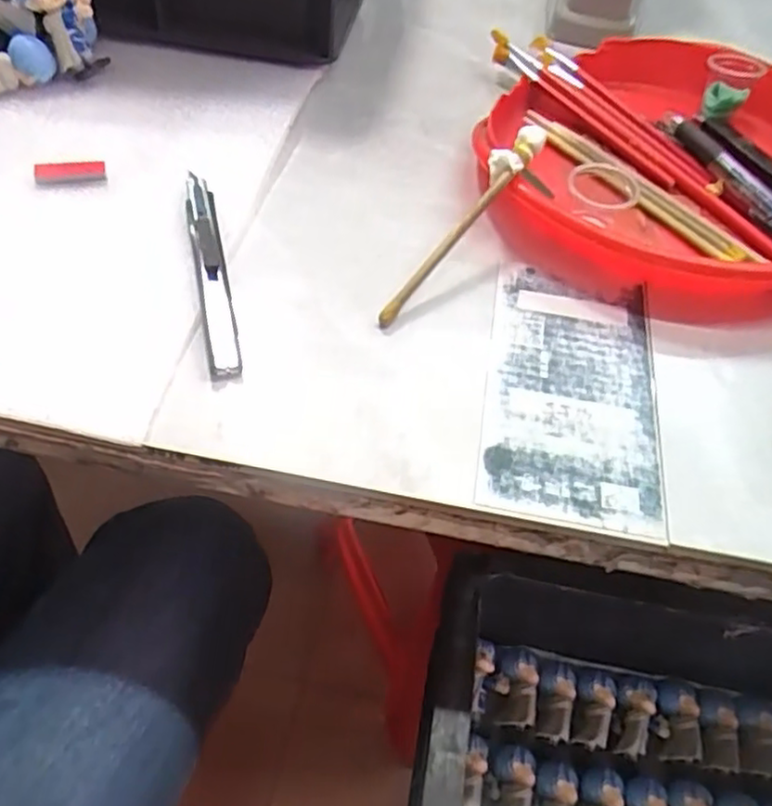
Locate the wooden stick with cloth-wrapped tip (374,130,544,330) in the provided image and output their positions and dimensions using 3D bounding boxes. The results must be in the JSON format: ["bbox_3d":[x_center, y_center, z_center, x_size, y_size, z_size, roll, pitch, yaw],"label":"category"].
[{"bbox_3d":[0.037,-0.093,0.356,0.017,0.015,0.136,33,75,20],"label":"wooden stick with cloth-wrapped tip"}]

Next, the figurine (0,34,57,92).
[{"bbox_3d":[-0.236,-0.203,0.420,0.062,0.025,0.021,-34,61,-28],"label":"figurine"}]

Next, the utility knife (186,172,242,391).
[{"bbox_3d":[-0.088,-0.068,0.344,0.015,0.012,0.138,-9,52,-13],"label":"utility knife"}]

